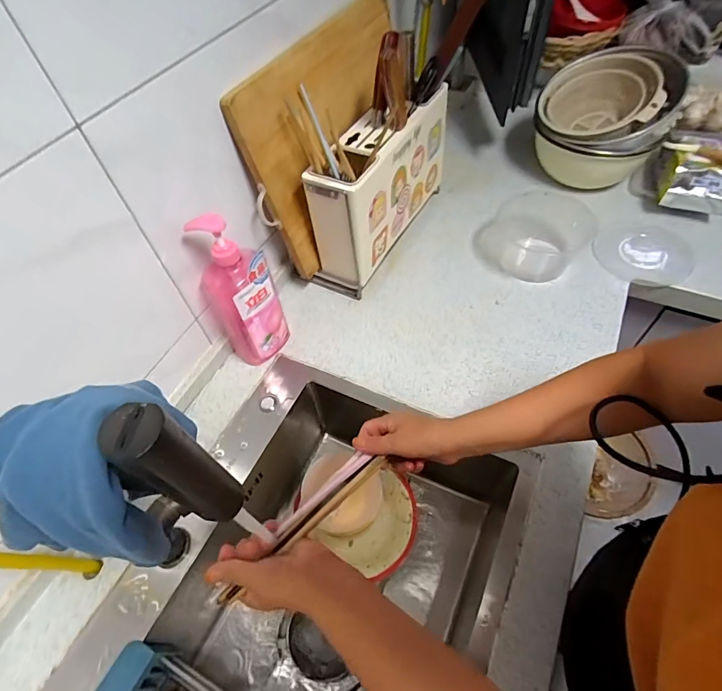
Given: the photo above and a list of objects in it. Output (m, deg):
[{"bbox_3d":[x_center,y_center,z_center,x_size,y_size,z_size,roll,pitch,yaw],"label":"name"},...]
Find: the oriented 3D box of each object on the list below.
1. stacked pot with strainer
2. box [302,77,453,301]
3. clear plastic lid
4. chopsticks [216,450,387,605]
[{"bbox_3d":[0.490,-0.453,0.879,0.253,0.189,0.216,10,56,12],"label":"stacked pot with strainer"},{"bbox_3d":[0.038,-0.296,0.806,0.108,0.239,0.350,23,60,20],"label":"box"},{"bbox_3d":[0.544,-0.179,0.820,0.163,0.016,0.156,-2,55,3],"label":"clear plastic lid"},{"bbox_3d":[-0.060,0.186,0.463,0.213,0.015,0.031,-36,59,-27],"label":"chopsticks"}]

